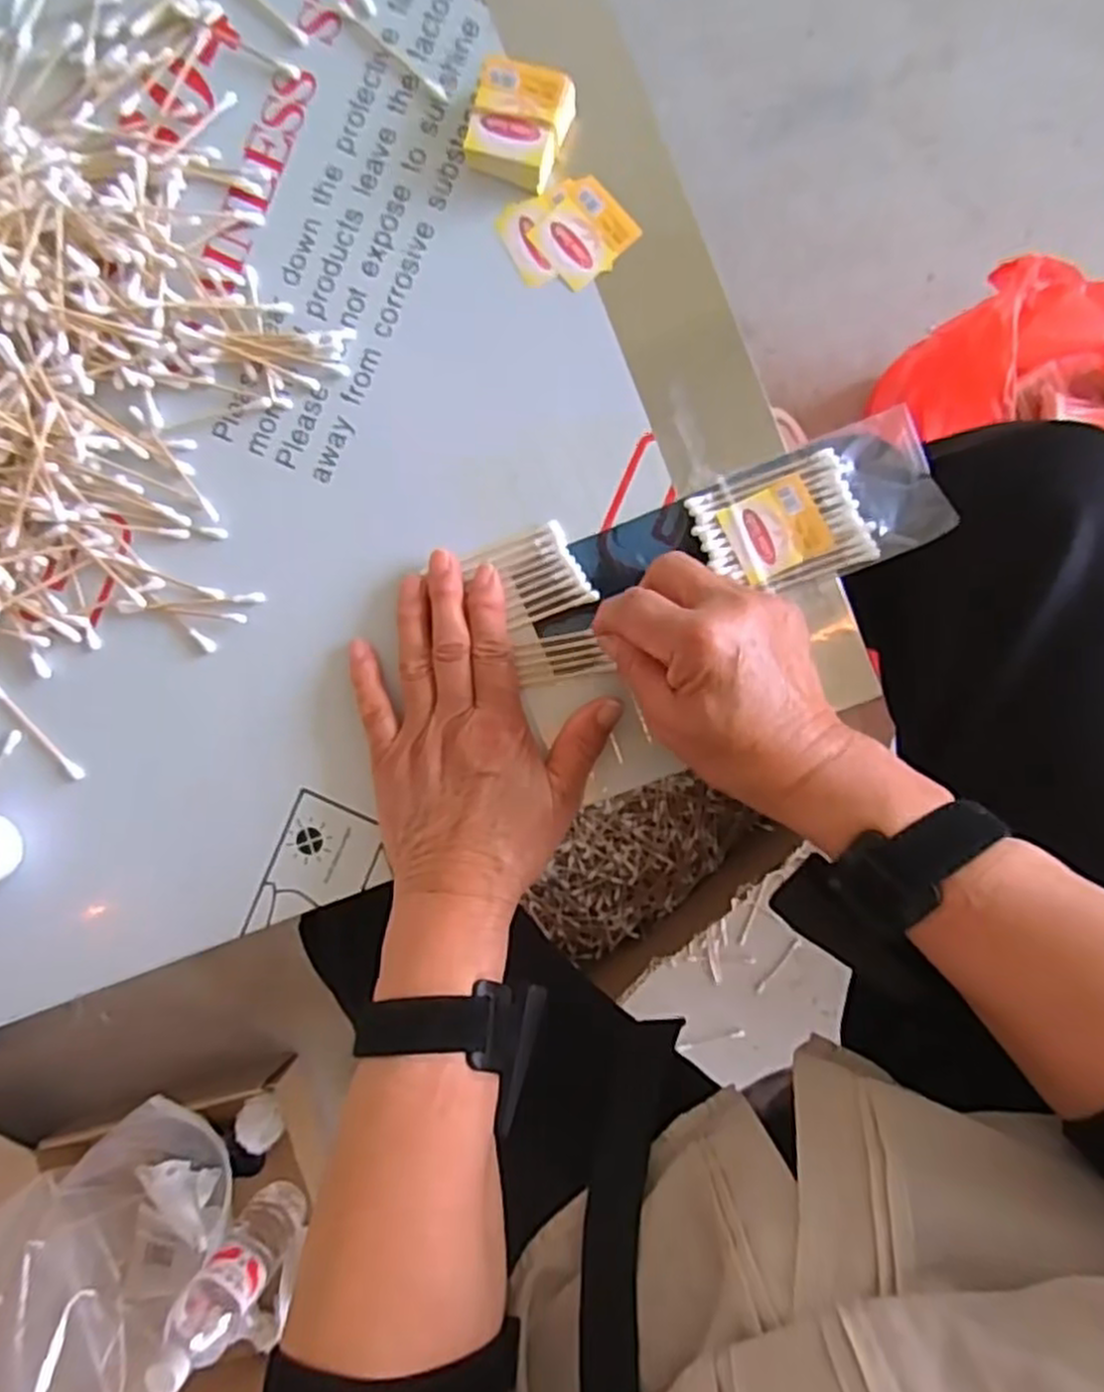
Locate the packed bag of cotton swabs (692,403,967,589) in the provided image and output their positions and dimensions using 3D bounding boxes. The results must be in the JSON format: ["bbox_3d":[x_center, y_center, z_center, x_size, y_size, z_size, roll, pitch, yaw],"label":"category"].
[{"bbox_3d":[0.128,-0.090,0.373,0.112,0.012,0.064,-21,90,4],"label":"packed bag of cotton swabs"}]

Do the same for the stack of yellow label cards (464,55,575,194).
[{"bbox_3d":[-0.017,-0.273,0.373,0.043,0.020,0.051,23,92,3],"label":"stack of yellow label cards"}]

